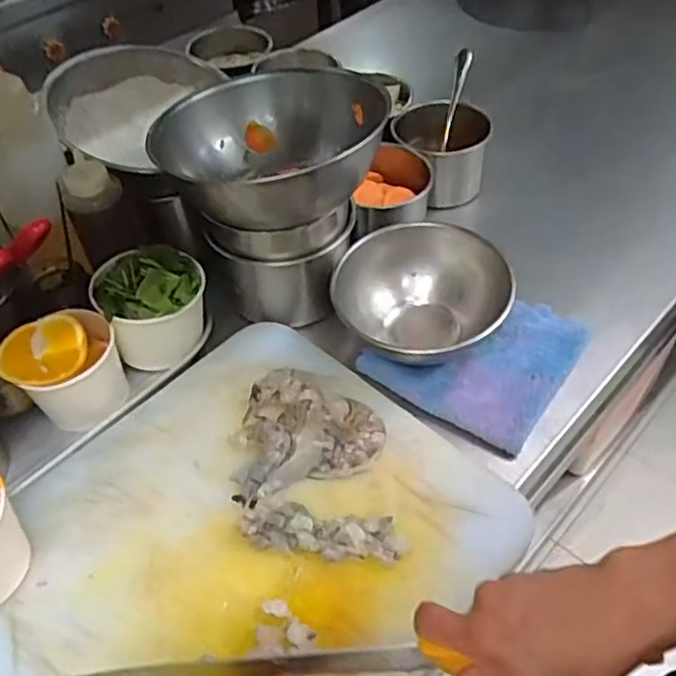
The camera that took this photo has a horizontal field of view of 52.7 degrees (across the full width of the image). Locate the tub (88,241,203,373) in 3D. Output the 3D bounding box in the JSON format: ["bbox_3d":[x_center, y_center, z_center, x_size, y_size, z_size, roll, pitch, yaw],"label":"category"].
[{"bbox_3d":[-0.179,-0.028,0.675,0.100,0.092,0.091,-2,48,2],"label":"tub"}]

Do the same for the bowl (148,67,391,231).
[{"bbox_3d":[-0.065,-0.174,0.651,0.197,0.083,0.197,-2,48,2],"label":"bowl"}]

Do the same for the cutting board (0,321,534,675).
[{"bbox_3d":[-0.089,0.161,0.529,0.332,0.031,0.387,33,58,29],"label":"cutting board"}]

